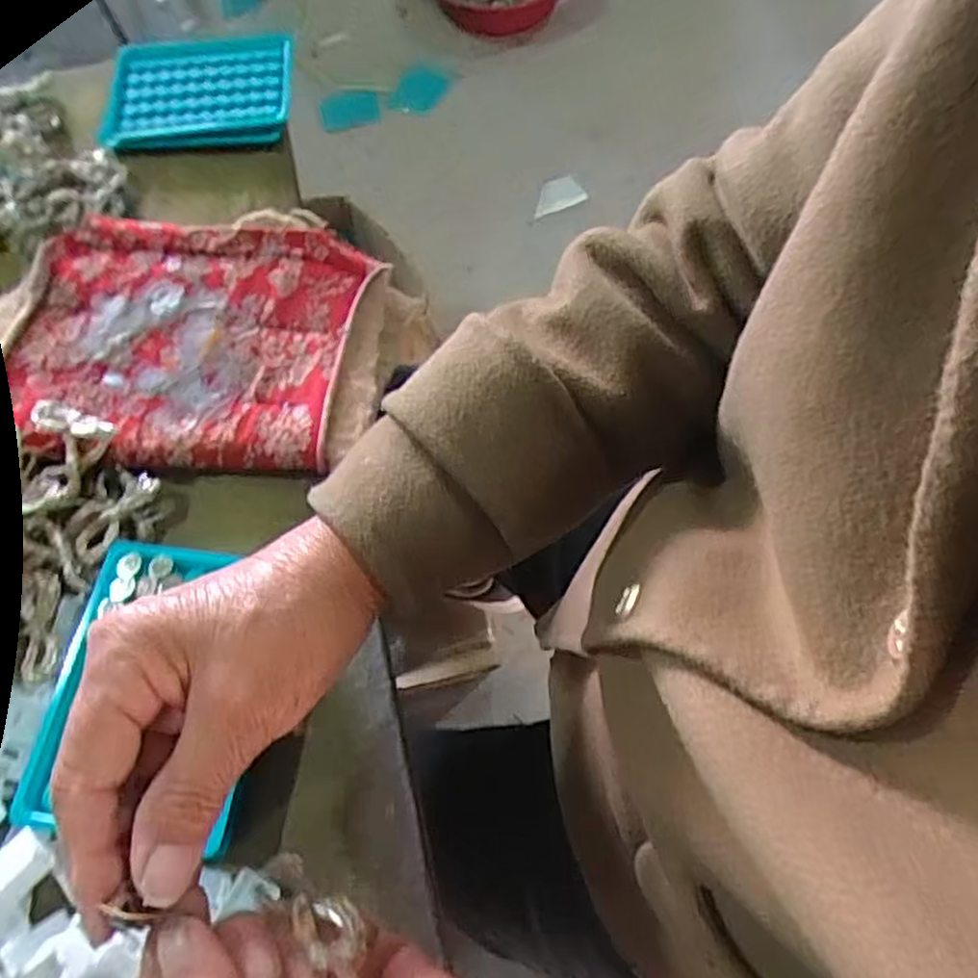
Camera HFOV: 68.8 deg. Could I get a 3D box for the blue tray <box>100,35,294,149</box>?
[{"bbox_3d":[-0.207,-0.289,0.514,0.126,0.015,0.103,-2,66,-2],"label":"blue tray"}]

